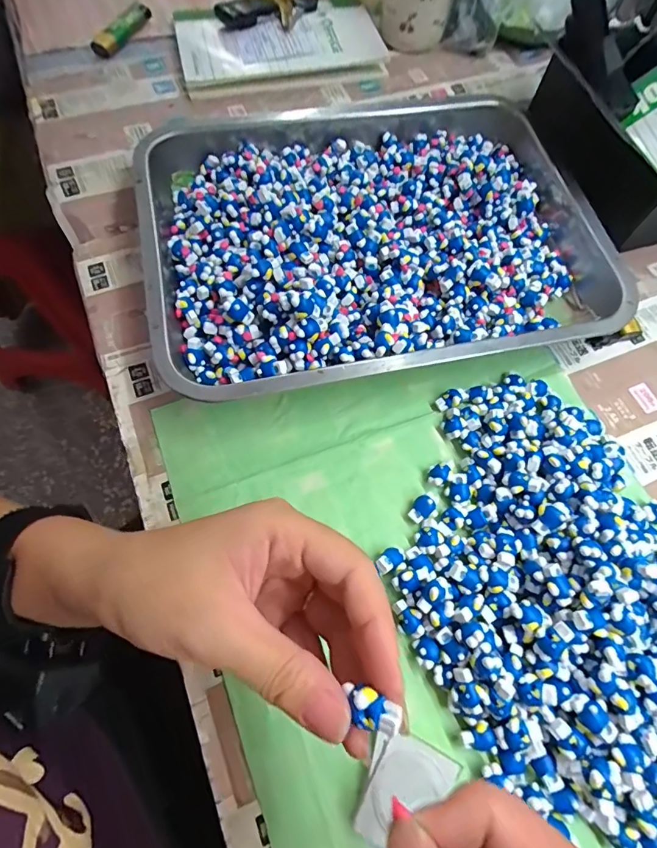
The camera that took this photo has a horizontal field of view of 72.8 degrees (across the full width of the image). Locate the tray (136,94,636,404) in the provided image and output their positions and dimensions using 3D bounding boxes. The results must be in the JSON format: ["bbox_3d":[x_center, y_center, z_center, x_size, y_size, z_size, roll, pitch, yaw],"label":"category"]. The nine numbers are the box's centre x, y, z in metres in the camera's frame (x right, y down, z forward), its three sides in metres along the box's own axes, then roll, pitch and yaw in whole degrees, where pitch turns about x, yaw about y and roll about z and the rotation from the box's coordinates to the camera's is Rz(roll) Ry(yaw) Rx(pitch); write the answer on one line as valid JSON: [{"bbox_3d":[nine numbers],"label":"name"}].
[{"bbox_3d":[0.038,-0.156,0.362,0.360,0.051,0.275,-11,68,-7],"label":"tray"}]

